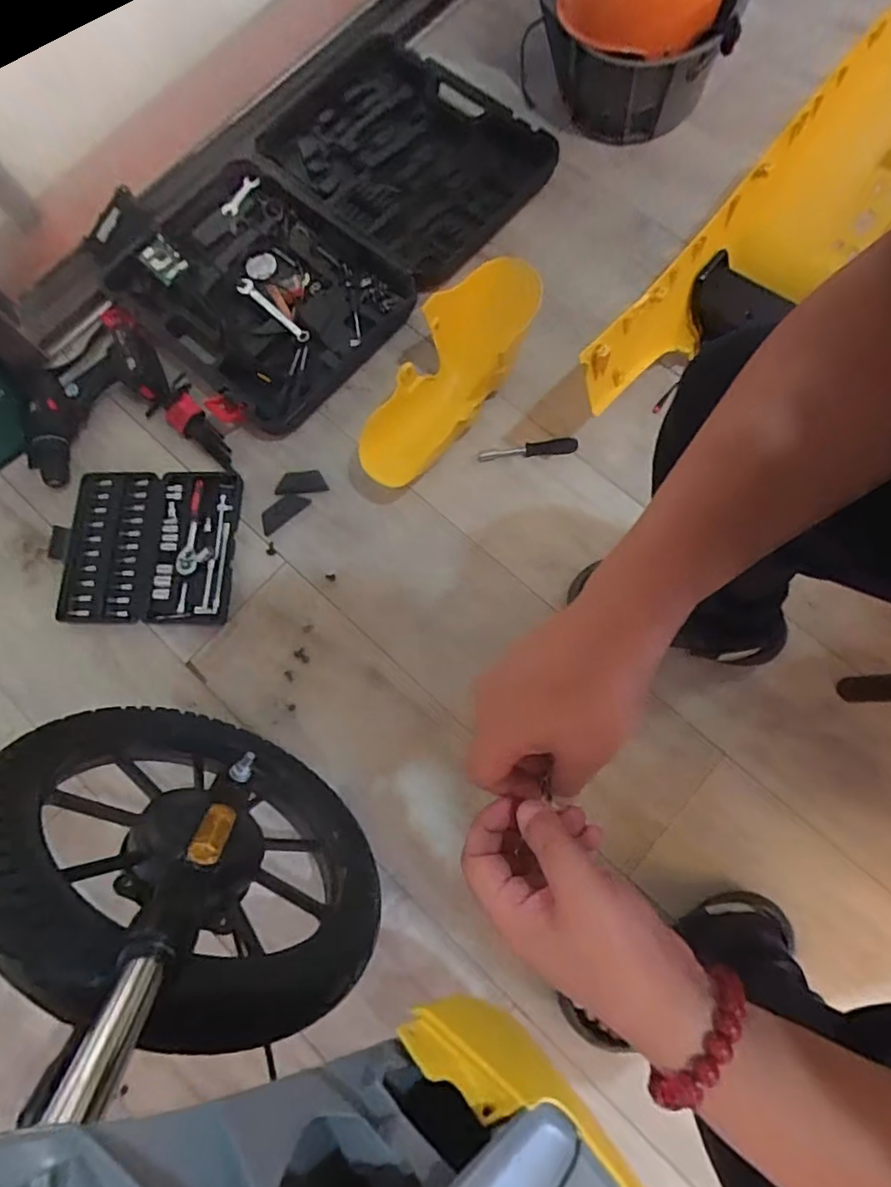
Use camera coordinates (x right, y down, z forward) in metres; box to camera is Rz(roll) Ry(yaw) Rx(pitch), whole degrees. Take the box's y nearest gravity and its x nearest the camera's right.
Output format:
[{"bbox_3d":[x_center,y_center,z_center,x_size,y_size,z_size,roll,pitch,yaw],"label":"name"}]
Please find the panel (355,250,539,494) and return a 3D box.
[{"bbox_3d":[0.010,-0.318,0.868,0.109,0.164,0.375,29,77,9],"label":"panel"}]

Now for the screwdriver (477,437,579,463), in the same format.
[{"bbox_3d":[0.122,-0.213,0.884,0.147,0.019,0.021,-5,74,0],"label":"screwdriver"}]

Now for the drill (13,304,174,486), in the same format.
[{"bbox_3d":[-0.547,-0.298,0.908,0.260,0.068,0.168,-39,76,4],"label":"drill"}]

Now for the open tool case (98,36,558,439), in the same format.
[{"bbox_3d":[-0.202,-0.612,0.953,0.433,0.120,0.650,42,79,12],"label":"open tool case"}]

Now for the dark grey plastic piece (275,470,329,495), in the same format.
[{"bbox_3d":[-0.213,-0.165,0.879,0.074,0.004,0.034,-6,84,2],"label":"dark grey plastic piece"}]

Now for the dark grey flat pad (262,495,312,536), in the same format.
[{"bbox_3d":[-0.241,-0.123,0.883,0.078,0.004,0.036,-39,81,-5],"label":"dark grey flat pad"}]

